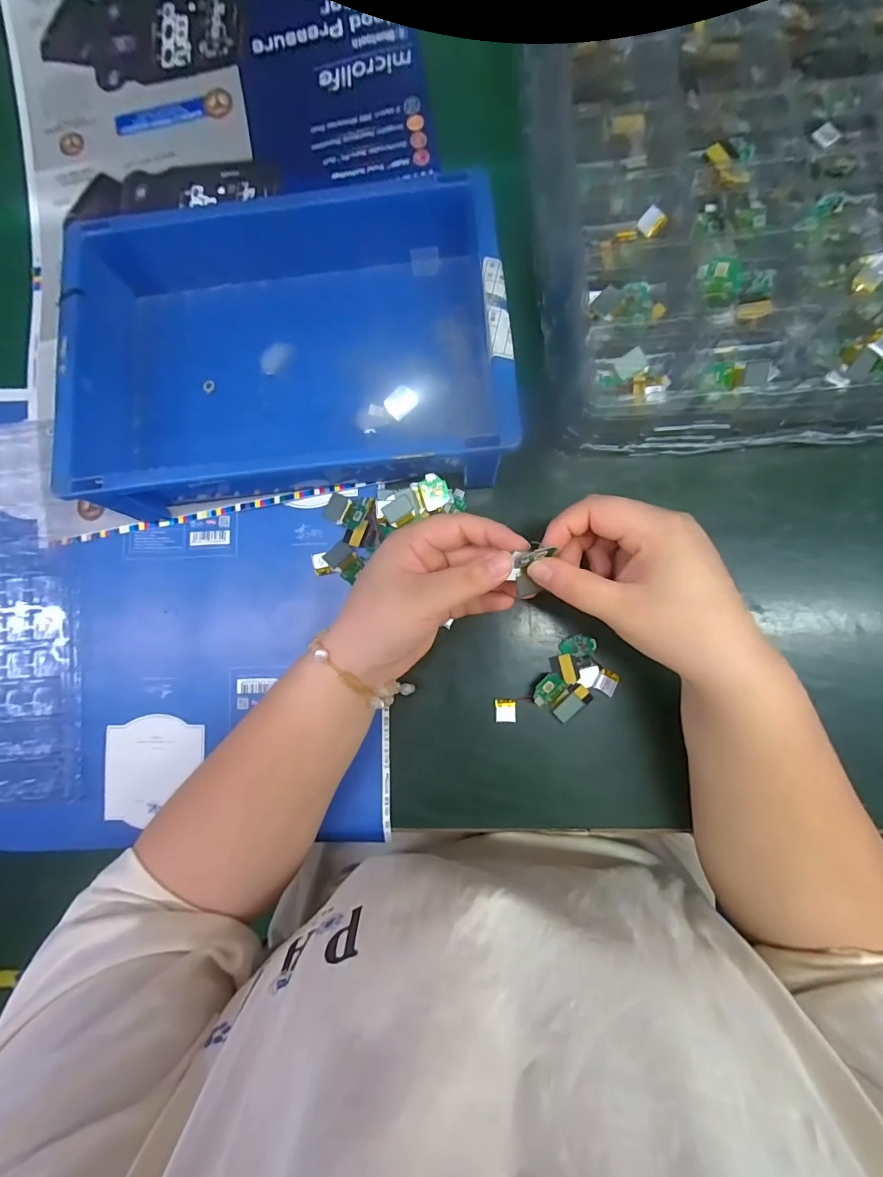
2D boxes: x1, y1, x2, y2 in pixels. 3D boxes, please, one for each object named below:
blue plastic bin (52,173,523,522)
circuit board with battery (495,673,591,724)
[{"bbox_3d":[-0.107,-0.171,0.326,0.305,0.066,0.208,-5,83,2],"label":"blue plastic bin"},{"bbox_3d":[0.073,0.080,0.318,0.068,0.012,0.034,-3,83,3],"label":"circuit board with battery"}]

